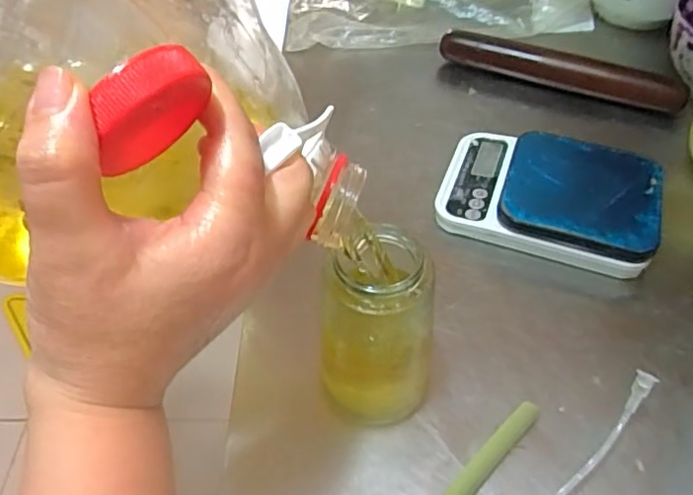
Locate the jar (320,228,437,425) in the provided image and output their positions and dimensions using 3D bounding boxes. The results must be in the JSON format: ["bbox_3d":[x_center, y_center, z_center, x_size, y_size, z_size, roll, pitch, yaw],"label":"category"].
[{"bbox_3d":[0.024,0.054,0.372,0.060,0.151,0.060,1,49,-1],"label":"jar"}]

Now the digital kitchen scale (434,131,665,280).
[{"bbox_3d":[0.183,-0.048,0.538,0.182,0.041,0.132,16,50,12],"label":"digital kitchen scale"}]

